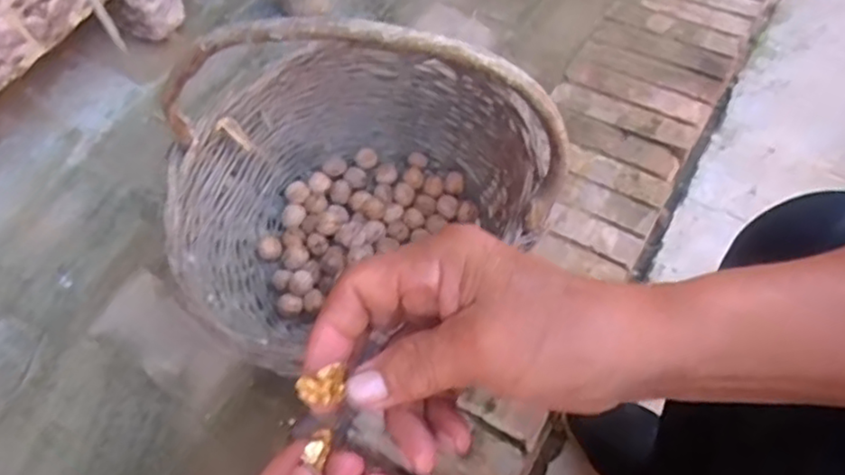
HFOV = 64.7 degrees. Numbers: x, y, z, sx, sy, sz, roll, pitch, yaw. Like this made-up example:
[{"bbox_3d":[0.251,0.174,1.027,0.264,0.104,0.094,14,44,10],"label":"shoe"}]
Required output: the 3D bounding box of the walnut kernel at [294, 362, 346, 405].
[{"bbox_3d":[-0.042,0.062,0.277,0.020,0.010,0.012,-12,58,-5],"label":"walnut kernel"}]

